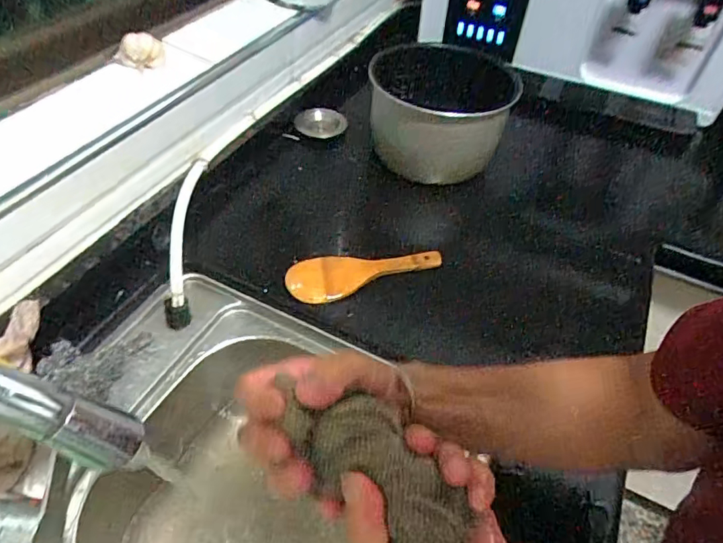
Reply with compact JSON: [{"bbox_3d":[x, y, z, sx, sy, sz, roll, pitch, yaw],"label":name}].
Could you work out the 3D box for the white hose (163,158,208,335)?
[{"bbox_3d":[-0.227,-0.042,0.648,0.034,0.026,0.235,-1,64,-5],"label":"white hose"}]

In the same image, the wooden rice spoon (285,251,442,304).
[{"bbox_3d":[0.007,-0.003,0.644,0.200,0.016,0.060,-11,67,-15],"label":"wooden rice spoon"}]

